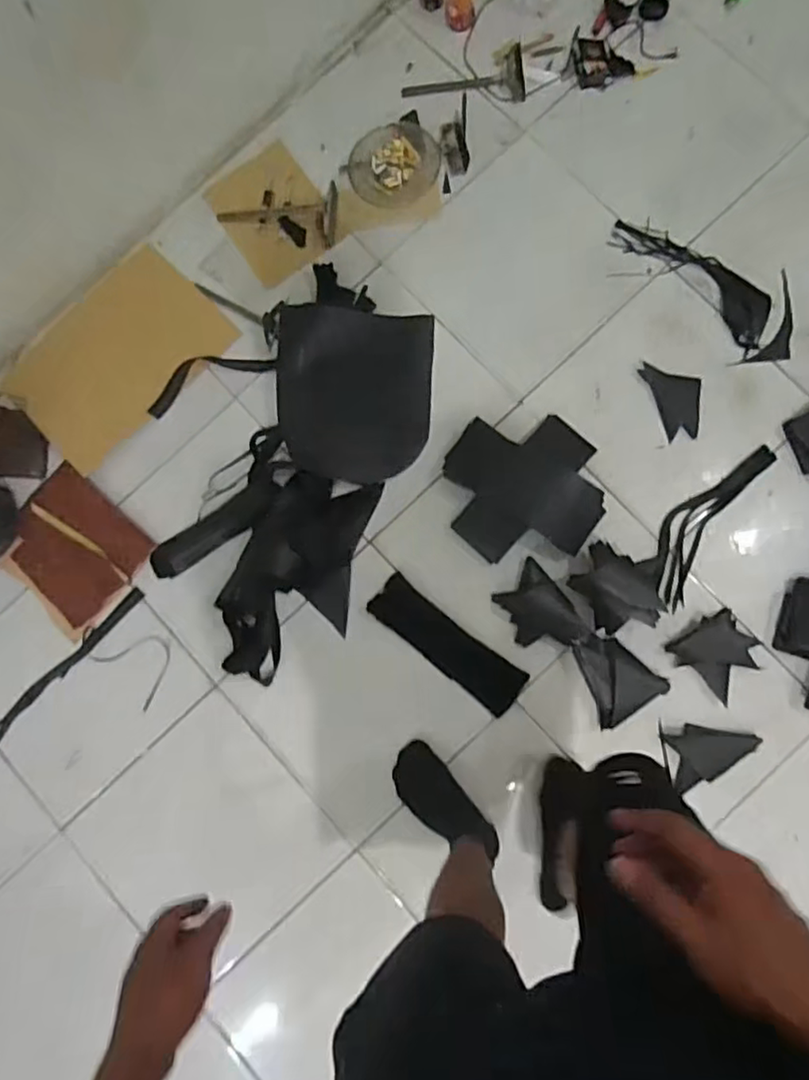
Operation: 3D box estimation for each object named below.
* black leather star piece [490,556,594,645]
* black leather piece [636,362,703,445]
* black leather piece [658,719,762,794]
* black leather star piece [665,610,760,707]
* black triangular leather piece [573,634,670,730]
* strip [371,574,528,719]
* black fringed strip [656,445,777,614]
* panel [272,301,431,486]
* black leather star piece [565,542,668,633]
[{"bbox_3d":[0.248,0.133,1.160,0.113,0.026,0.166,-34,85,1],"label":"black leather star piece"},{"bbox_3d":[0.521,-0.271,1.198,0.096,0.007,0.155,-22,85,-2],"label":"black leather piece"},{"bbox_3d":[0.537,0.392,1.117,0.171,0.005,0.115,9,81,3],"label":"black leather piece"},{"bbox_3d":[0.569,0.207,1.138,0.126,0.005,0.130,-40,84,0],"label":"black leather star piece"},{"bbox_3d":[0.387,0.236,1.126,0.130,0.026,0.152,-24,85,2],"label":"black triangular leather piece"},{"bbox_3d":[0.080,0.197,1.185,0.318,0.007,0.089,38,89,9],"label":"strip"},{"bbox_3d":[0.552,-0.040,1.158,0.103,0.017,0.346,32,89,5],"label":"black fringed strip"},{"bbox_3d":[-0.097,-0.284,1.218,0.290,0.042,0.329,3,86,4],"label":"panel"},{"bbox_3d":[0.388,0.092,1.130,0.160,0.038,0.146,20,88,5],"label":"black leather star piece"}]

